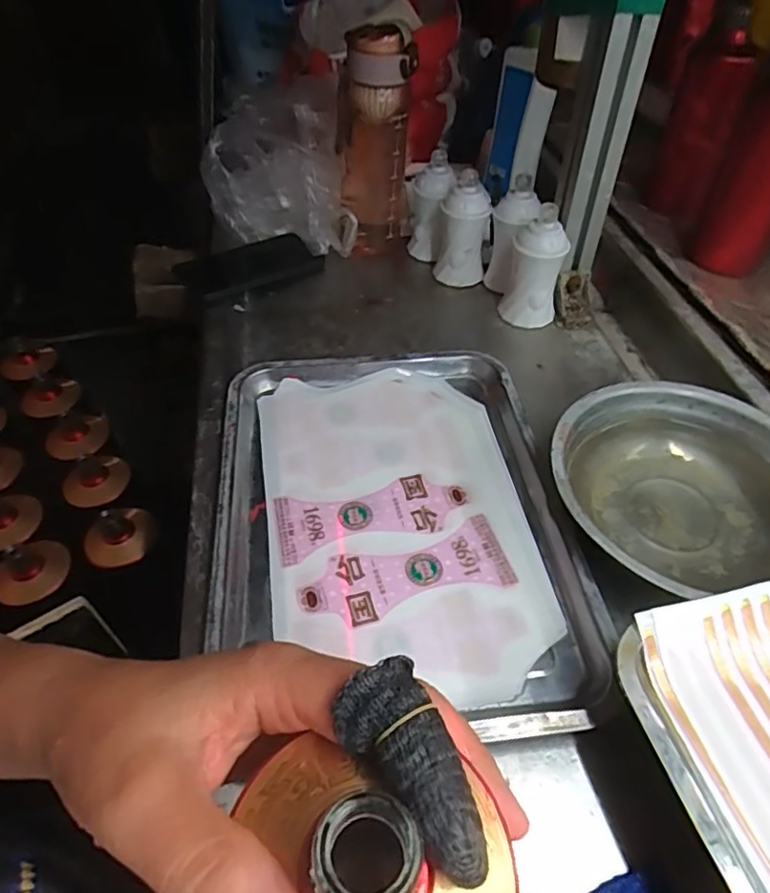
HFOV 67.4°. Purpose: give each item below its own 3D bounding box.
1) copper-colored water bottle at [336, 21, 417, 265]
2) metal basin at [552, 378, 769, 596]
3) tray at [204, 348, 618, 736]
[{"bbox_3d":[-0.011,-0.336,0.652,0.081,0.217,0.069,-12,48,-7],"label":"copper-colored water bottle"},{"bbox_3d":[0.224,0.024,0.423,0.194,0.053,0.188,-2,48,2],"label":"metal basin"},{"bbox_3d":[0.003,0.043,0.440,0.251,0.027,0.333,-7,48,-3],"label":"tray"}]

